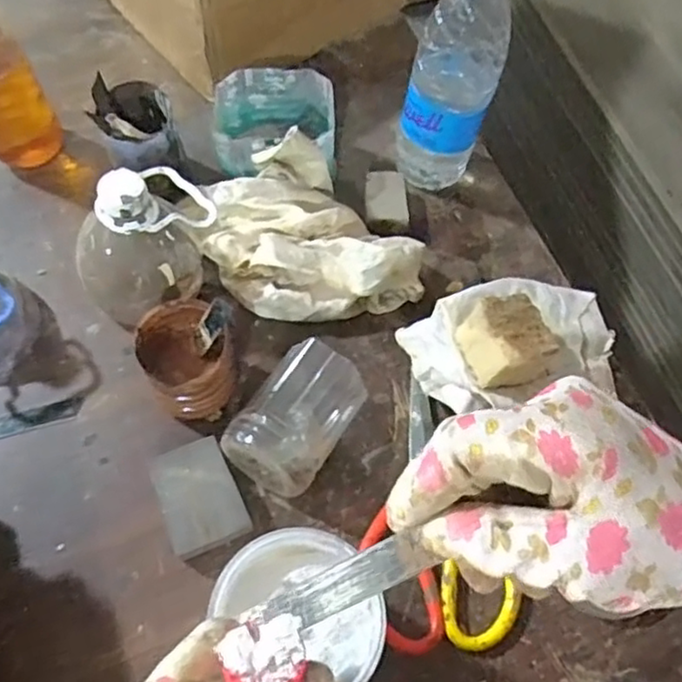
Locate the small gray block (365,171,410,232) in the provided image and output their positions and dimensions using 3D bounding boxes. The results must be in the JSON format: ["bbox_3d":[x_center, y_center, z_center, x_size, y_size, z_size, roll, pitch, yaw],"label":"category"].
[{"bbox_3d":[0.040,-0.120,0.574,0.034,0.020,0.053,-1,64,-3],"label":"small gray block"}]

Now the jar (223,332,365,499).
[{"bbox_3d":[-0.030,0.057,0.472,0.062,0.062,0.098,30,66,12],"label":"jar"}]

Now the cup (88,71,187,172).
[{"bbox_3d":[-0.166,-0.171,0.545,0.060,0.090,0.073,-24,67,-13],"label":"cup"}]

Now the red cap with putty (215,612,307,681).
[{"bbox_3d":[-0.030,0.124,0.263,0.030,0.010,0.025,-11,65,-7],"label":"red cap with putty"}]

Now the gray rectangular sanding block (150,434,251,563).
[{"bbox_3d":[-0.097,0.109,0.460,0.051,0.030,0.070,-19,66,-11],"label":"gray rectangular sanding block"}]

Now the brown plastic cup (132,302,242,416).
[{"bbox_3d":[-0.108,0.018,0.482,0.062,0.072,0.069,-18,66,-11],"label":"brown plastic cup"}]

